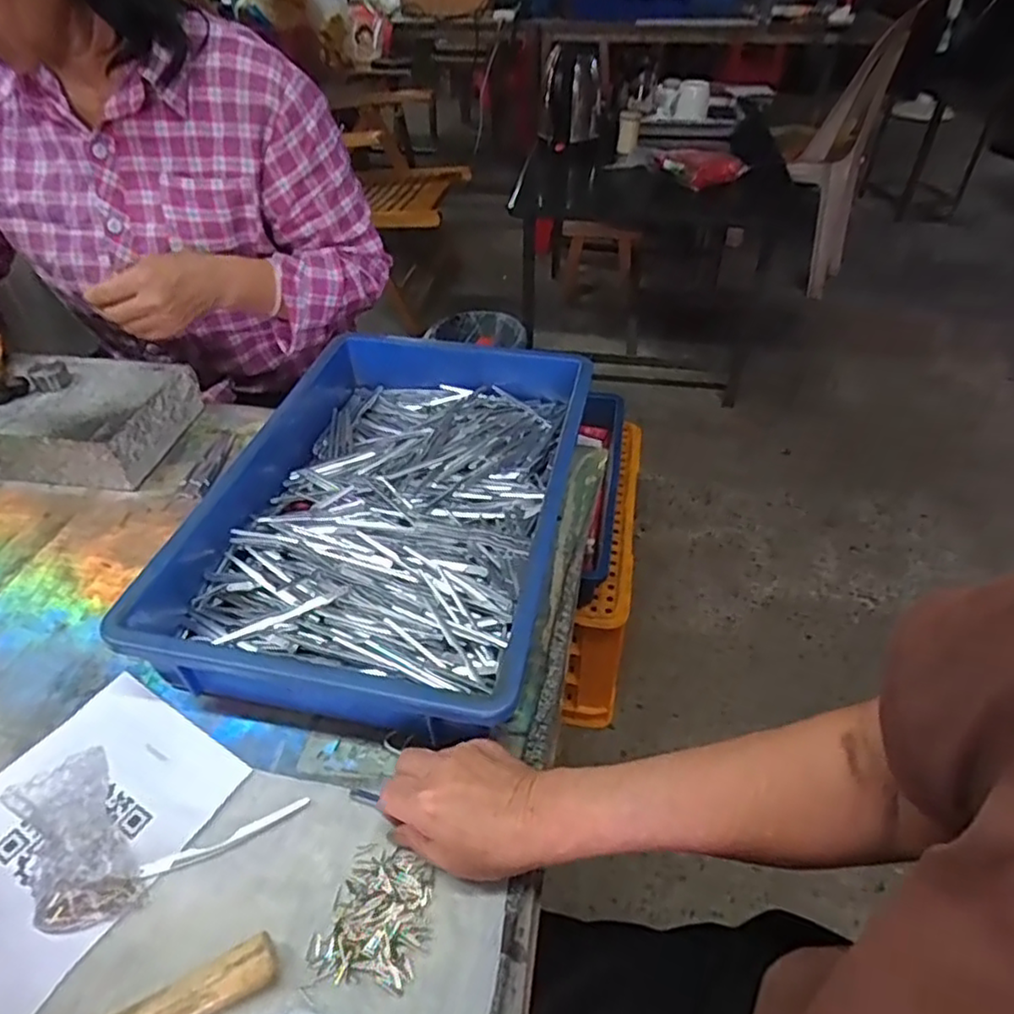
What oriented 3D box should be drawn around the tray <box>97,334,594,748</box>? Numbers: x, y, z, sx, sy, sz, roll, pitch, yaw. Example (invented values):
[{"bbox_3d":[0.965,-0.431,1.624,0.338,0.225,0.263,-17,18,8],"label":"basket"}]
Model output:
[{"bbox_3d":[-0.109,-0.002,0.610,0.313,0.080,0.417,8,42,8],"label":"tray"}]

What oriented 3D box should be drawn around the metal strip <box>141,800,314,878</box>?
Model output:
[{"bbox_3d":[-0.179,0.213,0.433,0.102,0.004,0.011,-17,44,-19],"label":"metal strip"}]

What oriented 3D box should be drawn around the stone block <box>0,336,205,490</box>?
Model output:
[{"bbox_3d":[-0.480,-0.099,0.724,0.238,0.073,0.149,4,41,3],"label":"stone block"}]

